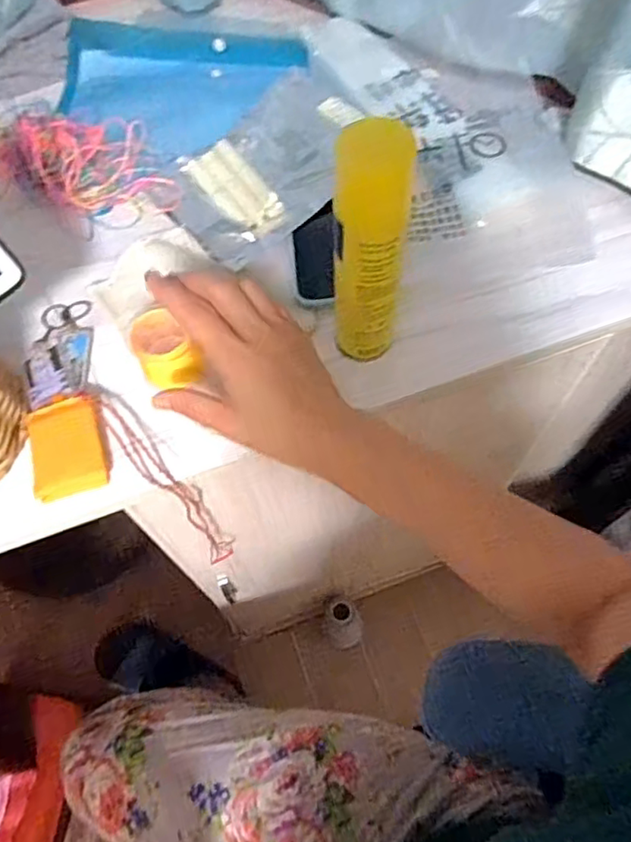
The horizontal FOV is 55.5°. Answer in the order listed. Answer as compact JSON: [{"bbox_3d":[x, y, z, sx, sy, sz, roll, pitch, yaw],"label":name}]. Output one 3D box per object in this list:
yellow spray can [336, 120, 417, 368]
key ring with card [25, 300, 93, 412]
[{"bbox_3d":[0.034,-0.105,0.382,0.042,0.163,0.036,-2,63,1],"label":"yellow spray can"},{"bbox_3d":[-0.200,-0.054,0.468,0.048,0.014,0.099,-6,63,-1],"label":"key ring with card"}]

